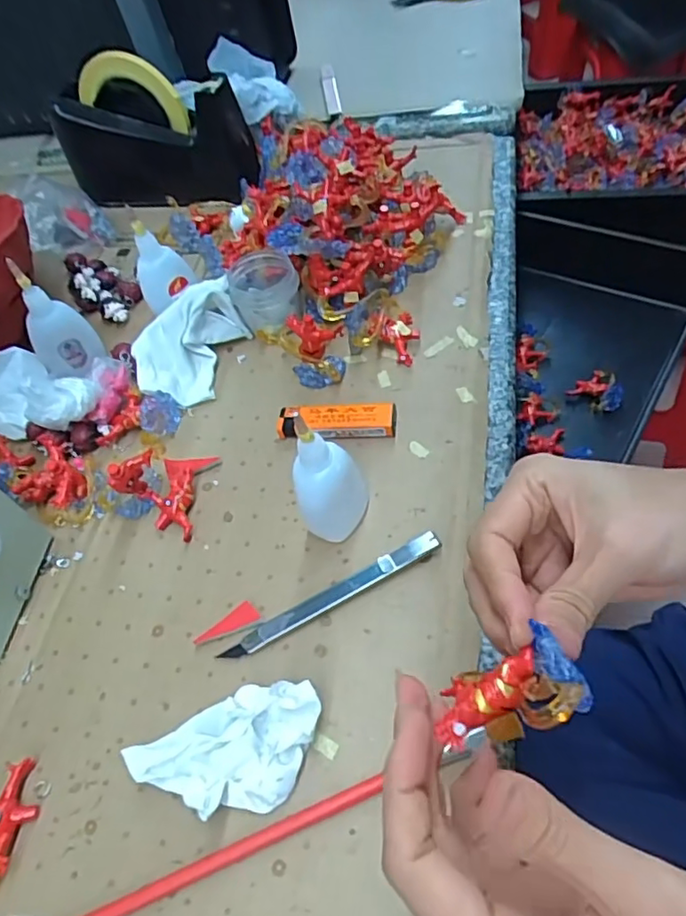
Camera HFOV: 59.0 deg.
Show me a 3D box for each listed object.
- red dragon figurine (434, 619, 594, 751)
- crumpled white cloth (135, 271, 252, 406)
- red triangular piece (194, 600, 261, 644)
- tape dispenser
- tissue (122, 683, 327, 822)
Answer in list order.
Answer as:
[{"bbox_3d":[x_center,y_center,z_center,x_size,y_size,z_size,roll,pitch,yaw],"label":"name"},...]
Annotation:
[{"bbox_3d":[0.052,0.077,0.197,0.051,0.022,0.029,-20,56,-8],"label":"red dragon figurine"},{"bbox_3d":[-0.123,-0.094,0.473,0.077,0.039,0.106,12,58,19],"label":"crumpled white cloth"},{"bbox_3d":[-0.067,0.098,0.348,0.037,0.004,0.015,-37,51,-11],"label":"red triangular piece"},{"bbox_3d":[-0.194,-0.318,0.605,0.213,0.125,0.071,14,59,19],"label":"tape dispenser"},{"bbox_3d":[-0.059,0.141,0.293,0.097,0.033,0.053,-12,54,2],"label":"tissue"}]

